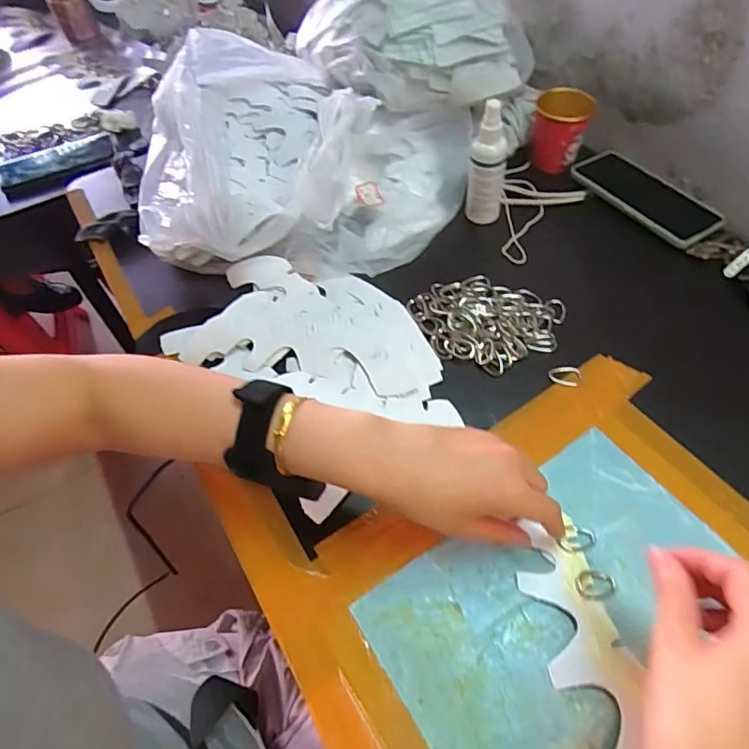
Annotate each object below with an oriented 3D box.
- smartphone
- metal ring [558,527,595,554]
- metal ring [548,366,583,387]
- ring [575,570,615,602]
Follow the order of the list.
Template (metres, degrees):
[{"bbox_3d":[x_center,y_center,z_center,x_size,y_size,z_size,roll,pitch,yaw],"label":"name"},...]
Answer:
[{"bbox_3d":[0.306,-0.207,0.607,0.068,0.012,0.172,-33,60,-18],"label":"smartphone"},{"bbox_3d":[0.149,0.122,0.390,0.030,0.005,0.018,-11,55,-4],"label":"metal ring"},{"bbox_3d":[0.172,0.001,0.476,0.029,0.004,0.020,8,56,9],"label":"metal ring"},{"bbox_3d":[0.155,0.148,0.372,0.029,0.005,0.020,-10,55,-3],"label":"ring"}]

